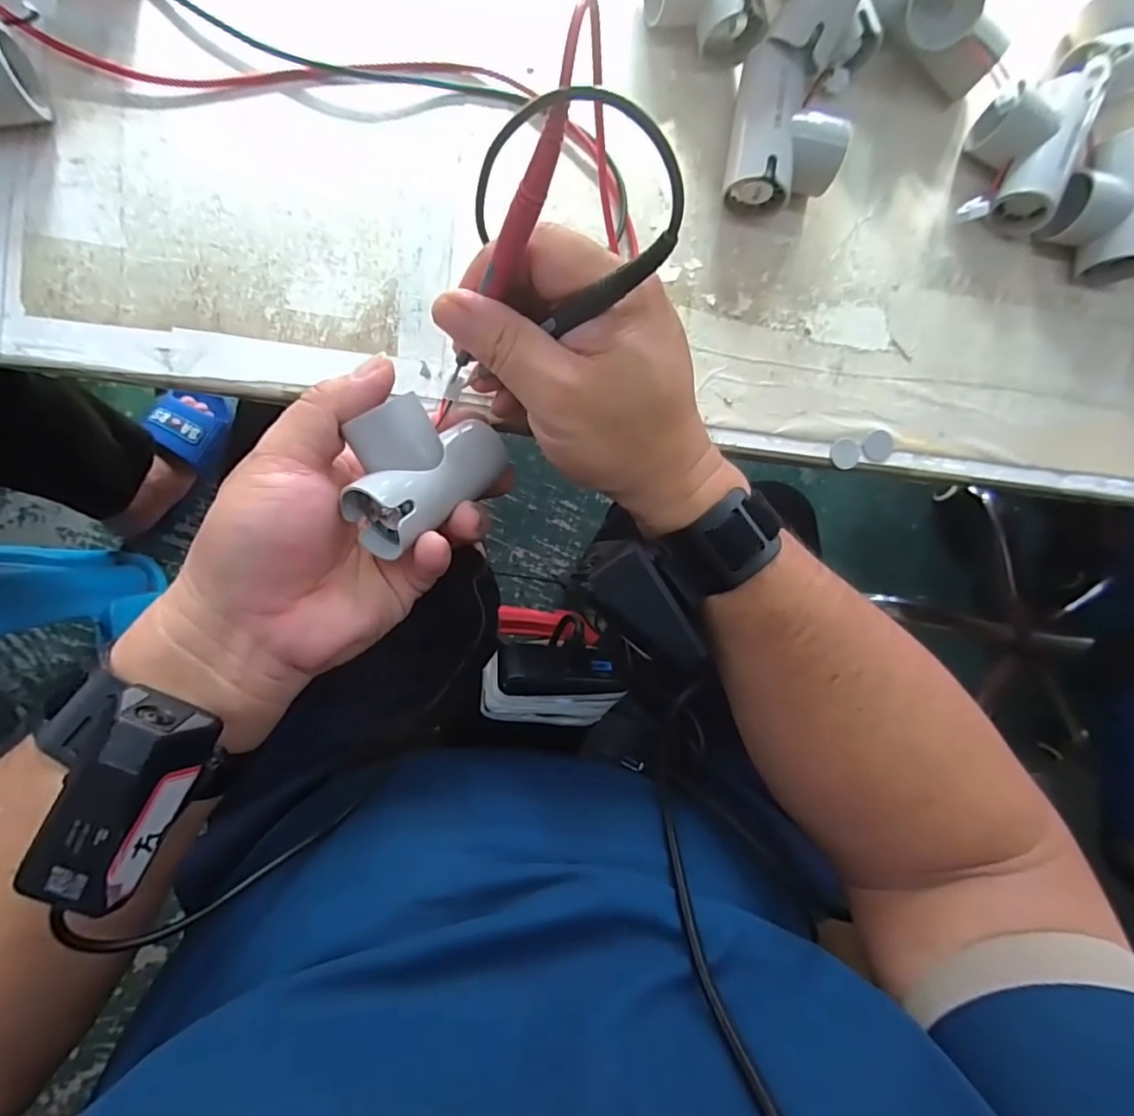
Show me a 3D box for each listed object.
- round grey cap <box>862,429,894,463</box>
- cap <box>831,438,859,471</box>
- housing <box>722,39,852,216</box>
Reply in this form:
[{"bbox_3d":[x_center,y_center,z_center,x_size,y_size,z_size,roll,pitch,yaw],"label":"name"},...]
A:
[{"bbox_3d":[0.181,-0.065,0.323,0.017,0.004,0.018,0,90,-9],"label":"round grey cap"},{"bbox_3d":[0.162,-0.060,0.320,0.018,0.004,0.018,0,90,-9],"label":"cap"},{"bbox_3d":[0.115,-0.224,0.294,0.055,0.034,0.074,9,89,-9],"label":"housing"}]

